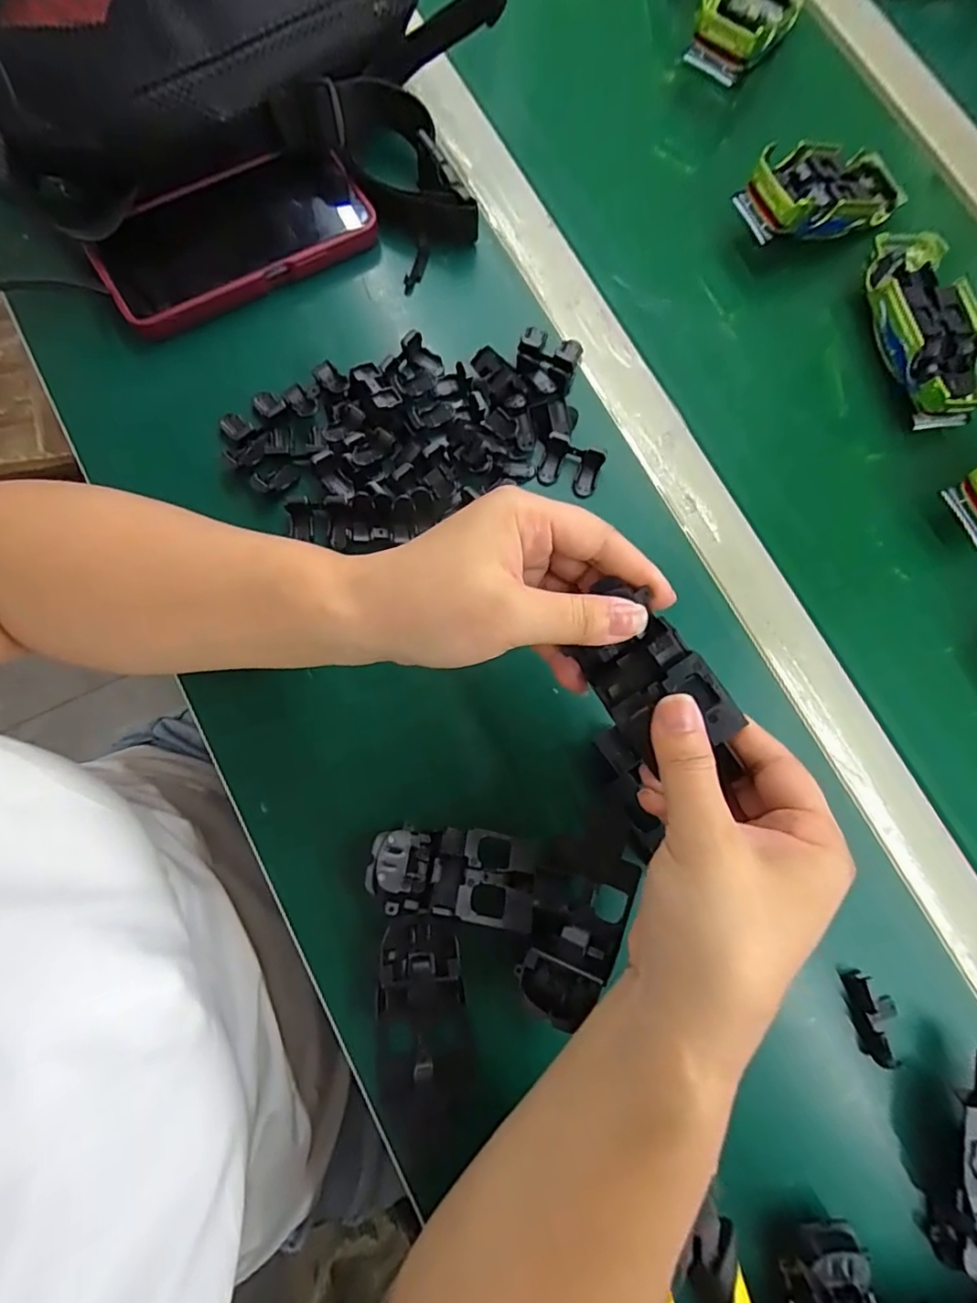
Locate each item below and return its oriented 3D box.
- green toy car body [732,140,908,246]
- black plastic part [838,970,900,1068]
[{"bbox_3d":[0.232,-0.315,0.386,0.131,0.030,0.052,-22,79,-18],"label":"green toy car body"},{"bbox_3d":[0.201,0.190,0.293,0.023,0.020,0.042,-5,66,-3],"label":"black plastic part"}]

